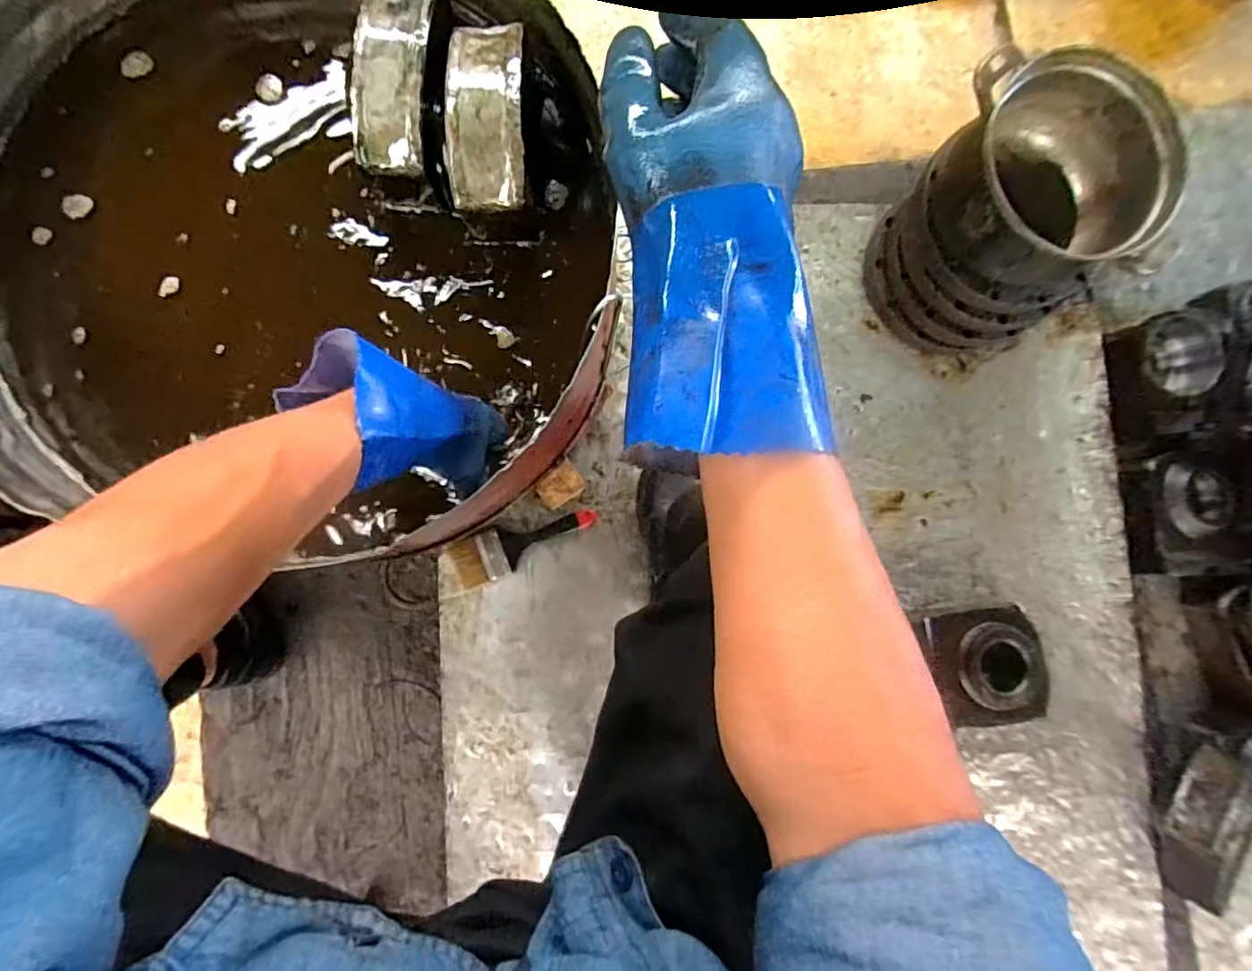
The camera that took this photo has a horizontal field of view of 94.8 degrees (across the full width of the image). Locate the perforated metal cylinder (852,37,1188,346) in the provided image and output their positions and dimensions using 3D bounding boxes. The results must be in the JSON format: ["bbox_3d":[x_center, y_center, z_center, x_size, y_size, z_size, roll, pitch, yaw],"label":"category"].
[{"bbox_3d":[0.508,-0.356,0.771,0.254,0.266,0.275,-20,87,-6],"label":"perforated metal cylinder"}]

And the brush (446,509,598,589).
[{"bbox_3d":[-0.138,0.079,0.799,0.202,0.026,0.063,-21,87,-6],"label":"brush"}]

